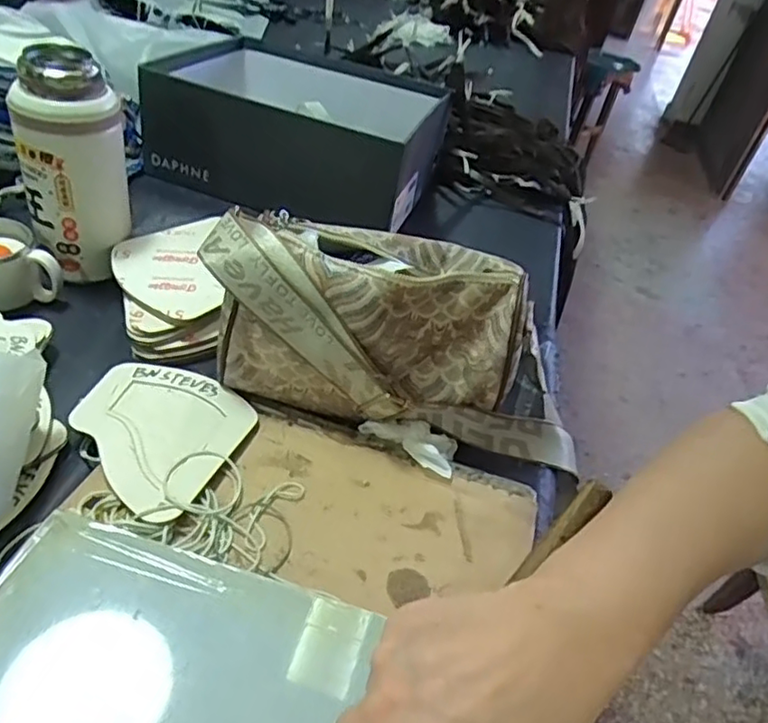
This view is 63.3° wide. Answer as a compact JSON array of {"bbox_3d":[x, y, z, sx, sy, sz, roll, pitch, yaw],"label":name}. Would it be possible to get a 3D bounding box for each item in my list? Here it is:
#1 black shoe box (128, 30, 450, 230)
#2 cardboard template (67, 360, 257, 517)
[{"bbox_3d":[-0.103,-0.300,0.764,0.329,0.106,0.269,19,39,6],"label":"black shoe box"},{"bbox_3d":[-0.162,0.046,0.433,0.116,0.005,0.127,18,35,8],"label":"cardboard template"}]

